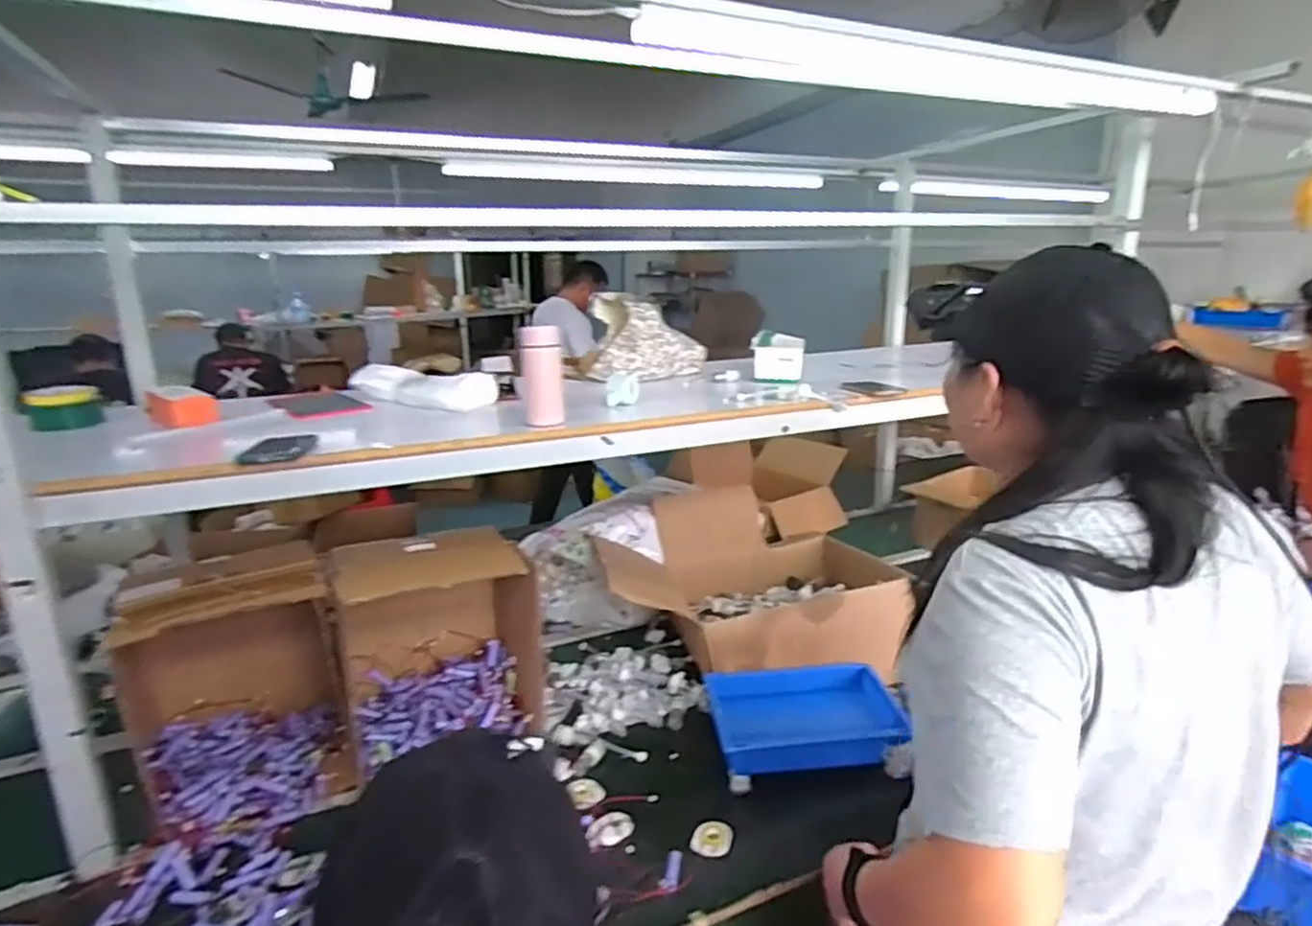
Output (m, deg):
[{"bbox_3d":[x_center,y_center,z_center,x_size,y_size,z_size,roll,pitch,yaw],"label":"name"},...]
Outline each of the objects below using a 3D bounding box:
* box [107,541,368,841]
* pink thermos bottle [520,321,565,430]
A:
[{"bbox_3d":[-0.644,0.340,1.066,0.283,0.318,0.294,-11,17,-33],"label":"box"},{"bbox_3d":[-0.183,-0.140,1.130,0.064,0.156,0.064,-3,15,-9],"label":"pink thermos bottle"}]

